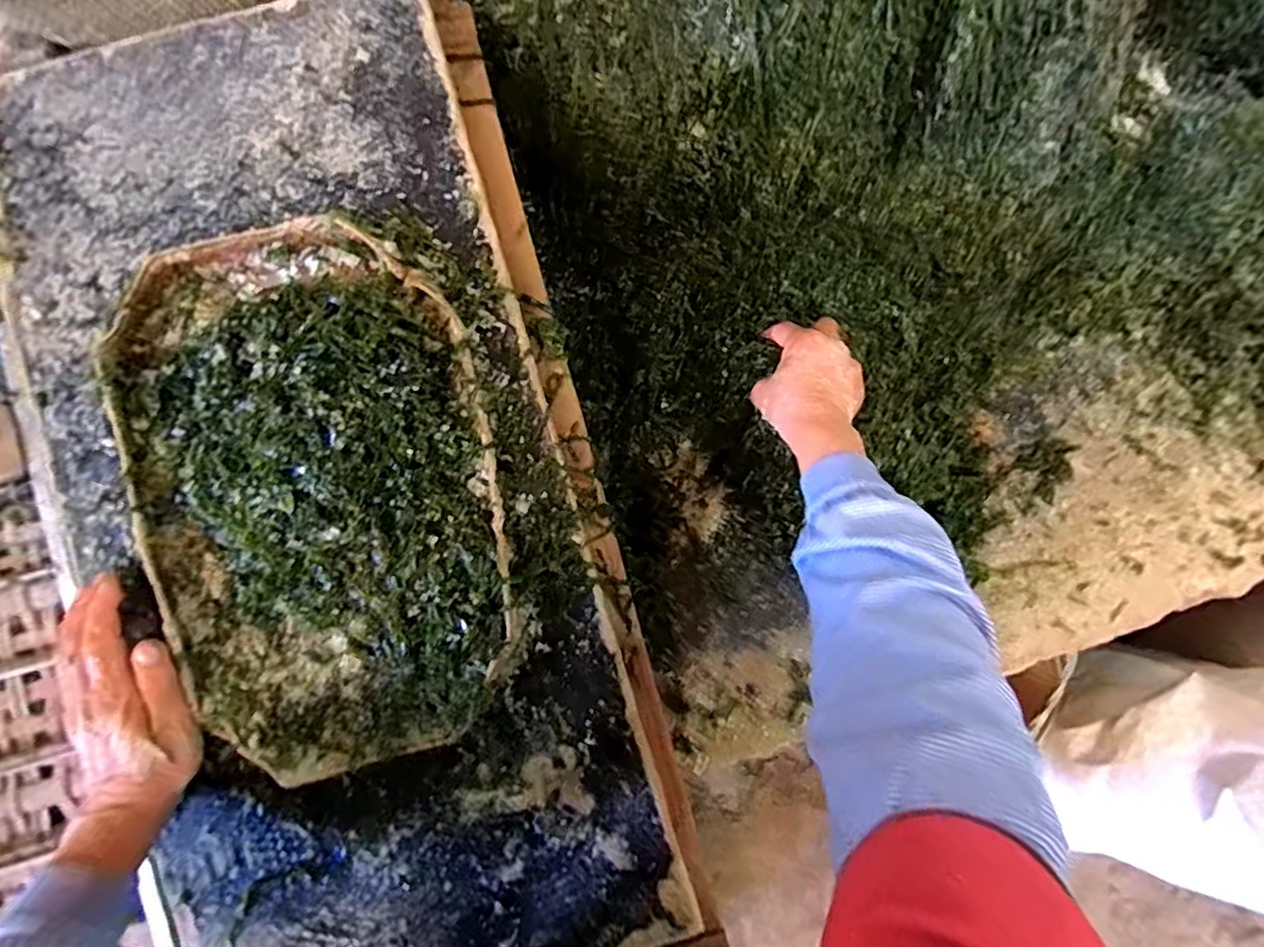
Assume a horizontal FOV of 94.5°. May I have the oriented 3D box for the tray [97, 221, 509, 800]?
[{"bbox_3d":[-0.210,0.012,0.389,0.231,0.044,0.354,-16,89,2],"label":"tray"}]

